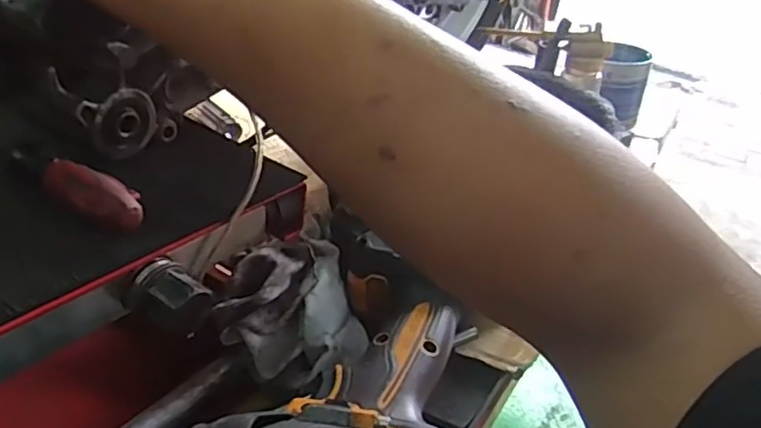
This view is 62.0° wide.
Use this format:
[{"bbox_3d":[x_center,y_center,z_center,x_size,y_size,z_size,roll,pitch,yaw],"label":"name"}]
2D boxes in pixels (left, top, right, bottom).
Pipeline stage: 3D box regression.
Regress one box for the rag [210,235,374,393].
[{"bbox_3d":[-0.051,0.066,0.427,0.099,0.053,0.097,24,37,25],"label":"rag"}]

